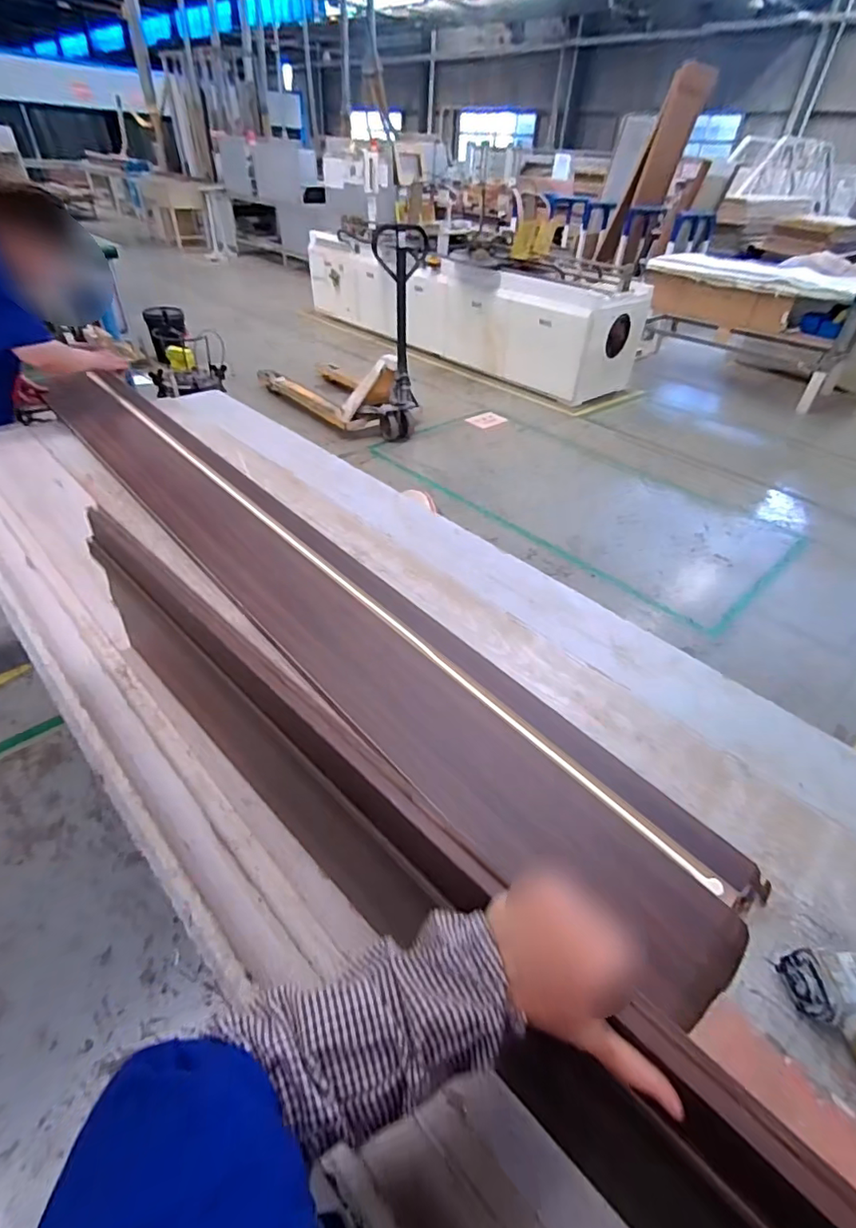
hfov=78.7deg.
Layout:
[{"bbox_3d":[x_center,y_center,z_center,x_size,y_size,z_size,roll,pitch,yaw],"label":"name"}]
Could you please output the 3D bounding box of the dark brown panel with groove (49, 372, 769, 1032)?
[{"bbox_3d":[-0.346,-0.151,1.136,0.280,0.029,2.134,-28,51,-34],"label":"dark brown panel with groove"}]

